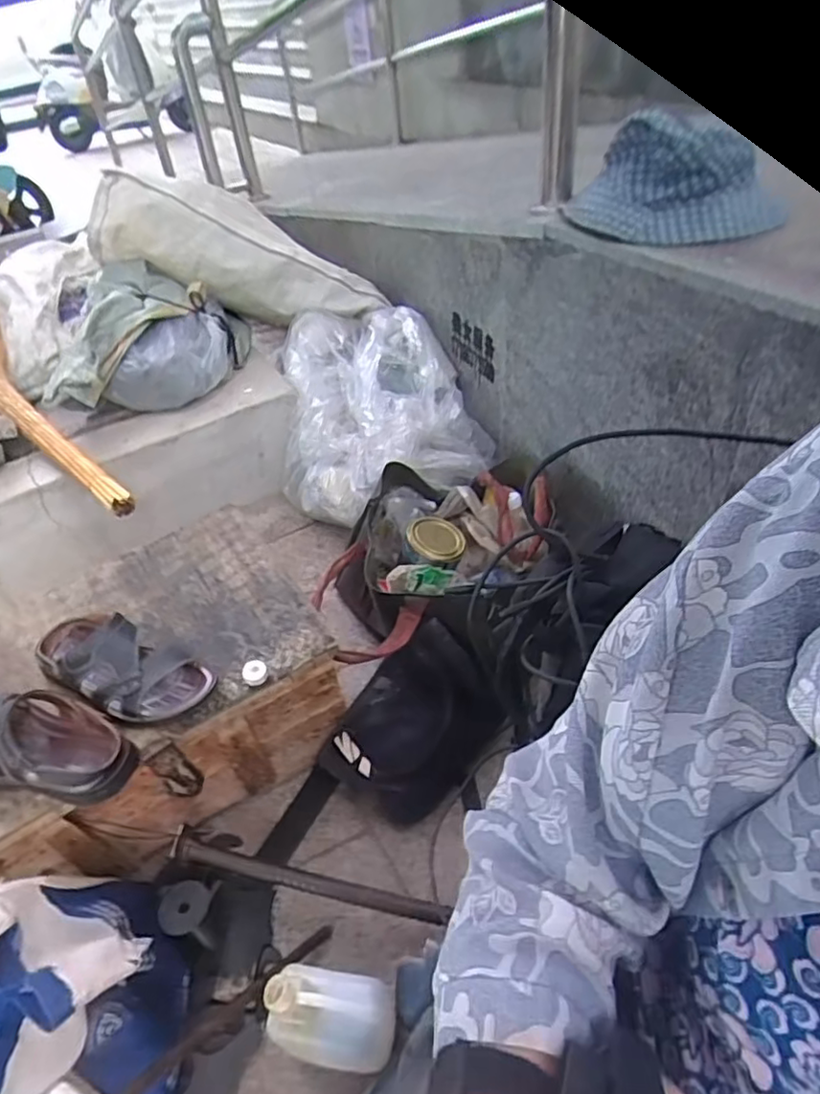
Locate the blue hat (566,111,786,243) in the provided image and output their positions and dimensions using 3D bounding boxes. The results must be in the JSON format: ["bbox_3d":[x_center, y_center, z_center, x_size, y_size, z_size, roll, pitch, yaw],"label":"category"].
[{"bbox_3d":[0.309,-0.424,0.724,0.226,0.121,0.081,12,46,20],"label":"blue hat"}]

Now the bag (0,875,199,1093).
[{"bbox_3d":[-0.328,0.429,0.611,0.160,0.300,0.241,-13,42,-6],"label":"bag"}]

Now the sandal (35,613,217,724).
[{"bbox_3d":[-0.364,0.144,0.769,0.235,0.070,0.095,12,46,20],"label":"sandal"}]

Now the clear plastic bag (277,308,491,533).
[{"bbox_3d":[-0.051,-0.260,1.198,0.393,0.293,0.256,-2,42,6],"label":"clear plastic bag"}]

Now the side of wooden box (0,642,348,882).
[{"bbox_3d":[-0.285,0.307,0.796,0.458,0.208,0.034,-30,47,-23],"label":"side of wooden box"}]

